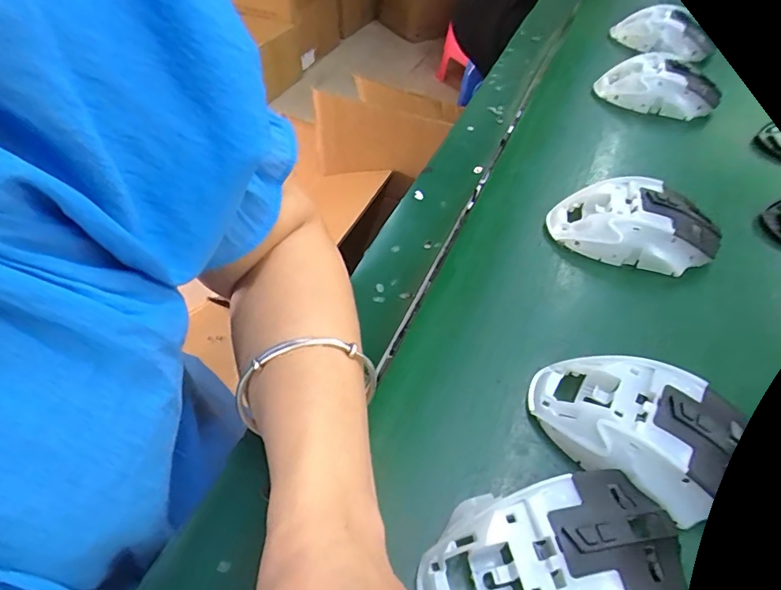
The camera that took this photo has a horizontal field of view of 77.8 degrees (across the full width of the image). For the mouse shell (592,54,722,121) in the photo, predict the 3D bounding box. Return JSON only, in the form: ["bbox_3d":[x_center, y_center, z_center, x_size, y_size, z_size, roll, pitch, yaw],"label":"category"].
[{"bbox_3d":[0.277,-0.217,0.499,0.117,0.041,0.070,26,55,19],"label":"mouse shell"}]

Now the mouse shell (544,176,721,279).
[{"bbox_3d":[0.176,-0.052,0.351,0.116,0.039,0.061,11,51,8],"label":"mouse shell"}]

